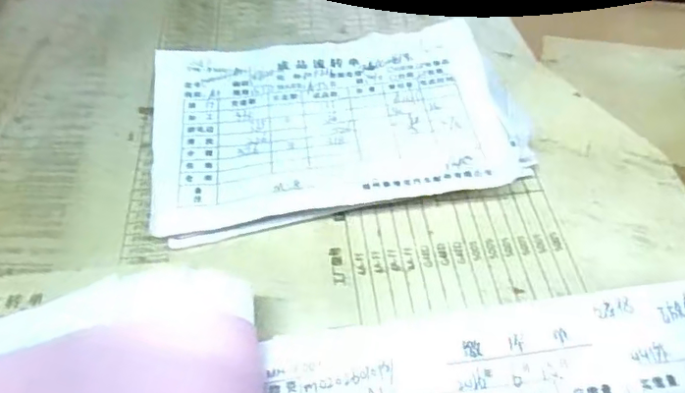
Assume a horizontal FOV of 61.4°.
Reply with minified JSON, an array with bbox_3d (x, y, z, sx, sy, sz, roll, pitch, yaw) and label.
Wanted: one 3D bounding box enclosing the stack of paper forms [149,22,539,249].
[{"bbox_3d":[-0.004,-0.033,0.254,0.154,0.019,0.097,-10,53,-6],"label":"stack of paper forms"}]

